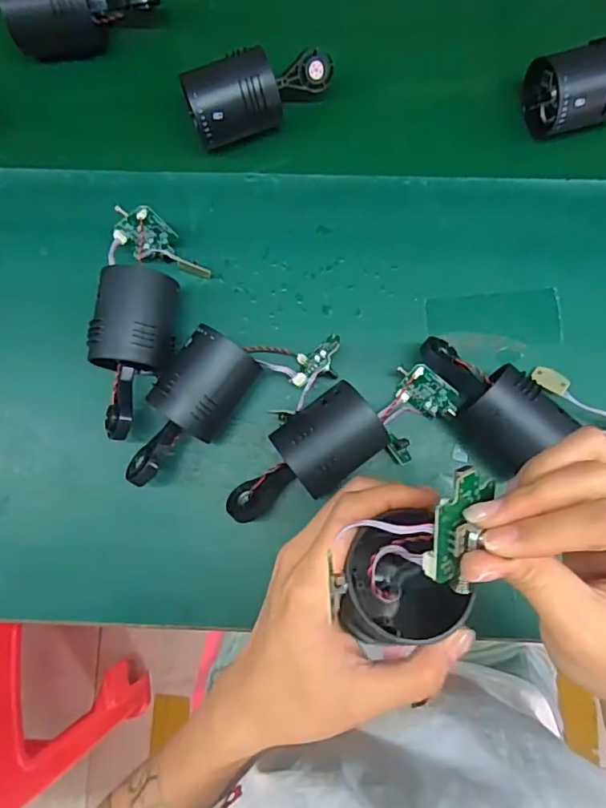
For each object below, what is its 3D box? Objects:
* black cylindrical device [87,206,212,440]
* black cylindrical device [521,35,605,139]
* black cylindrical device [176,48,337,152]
[{"bbox_3d":[-0.110,-0.058,0.382,0.066,0.051,0.165,4,82,1],"label":"black cylindrical device"},{"bbox_3d":[0.233,-0.252,0.410,0.112,0.049,0.065,-24,82,-2],"label":"black cylindrical device"},{"bbox_3d":[-0.030,-0.237,0.414,0.115,0.044,0.053,-19,82,-2],"label":"black cylindrical device"}]

